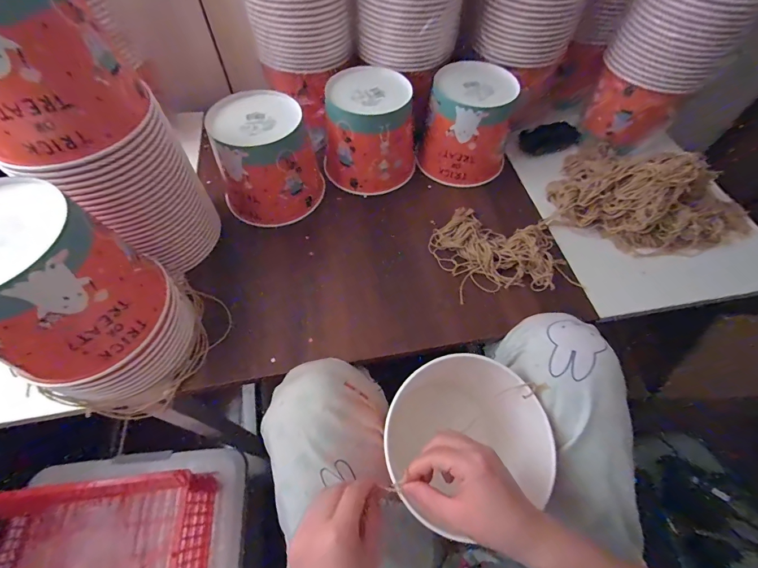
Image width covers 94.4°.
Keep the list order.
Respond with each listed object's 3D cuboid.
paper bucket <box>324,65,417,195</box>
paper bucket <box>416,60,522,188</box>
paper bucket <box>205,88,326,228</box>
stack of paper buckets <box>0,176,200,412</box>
[{"bbox_3d":[-0.015,-0.249,0.576,0.147,0.129,0.143,0,59,-1],"label":"paper bucket"},{"bbox_3d":[0.152,-0.258,0.585,0.139,0.138,0.136,18,60,10],"label":"paper bucket"},{"bbox_3d":[-0.166,-0.186,0.531,0.148,0.132,0.145,-17,60,-11],"label":"paper bucket"},{"bbox_3d":[-0.306,0.028,0.365,0.150,0.217,0.156,22,61,12],"label":"stack of paper buckets"}]

